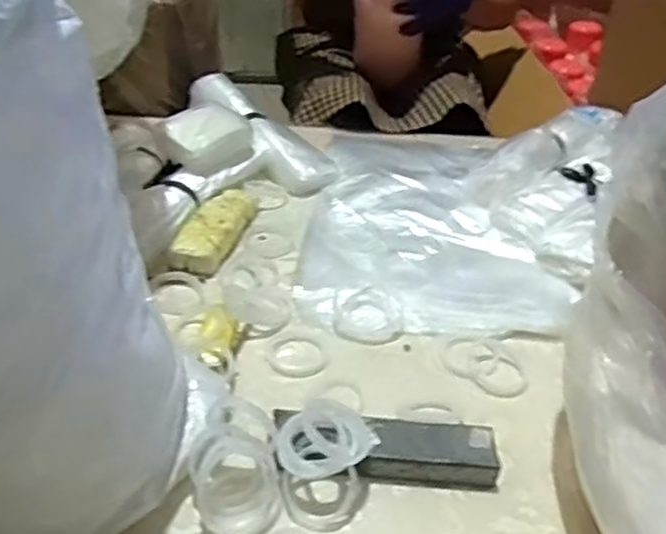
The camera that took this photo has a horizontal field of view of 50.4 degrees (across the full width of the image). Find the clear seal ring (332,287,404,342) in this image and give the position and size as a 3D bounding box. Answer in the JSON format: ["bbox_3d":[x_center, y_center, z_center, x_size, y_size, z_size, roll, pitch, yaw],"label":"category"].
[{"bbox_3d":[0.037,0.054,0.754,0.071,0.005,0.062,-14,66,-14],"label":"clear seal ring"}]

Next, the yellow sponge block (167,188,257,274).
[{"bbox_3d":[-0.143,-0.049,0.870,0.058,0.028,0.157,11,35,10],"label":"yellow sponge block"}]

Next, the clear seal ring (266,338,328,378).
[{"bbox_3d":[-0.035,0.090,0.708,0.056,0.004,0.060,3,35,-2],"label":"clear seal ring"}]

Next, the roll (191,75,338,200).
[{"bbox_3d":[-0.113,-0.206,1.051,0.088,0.075,0.299,-25,44,-35],"label":"roll"}]

